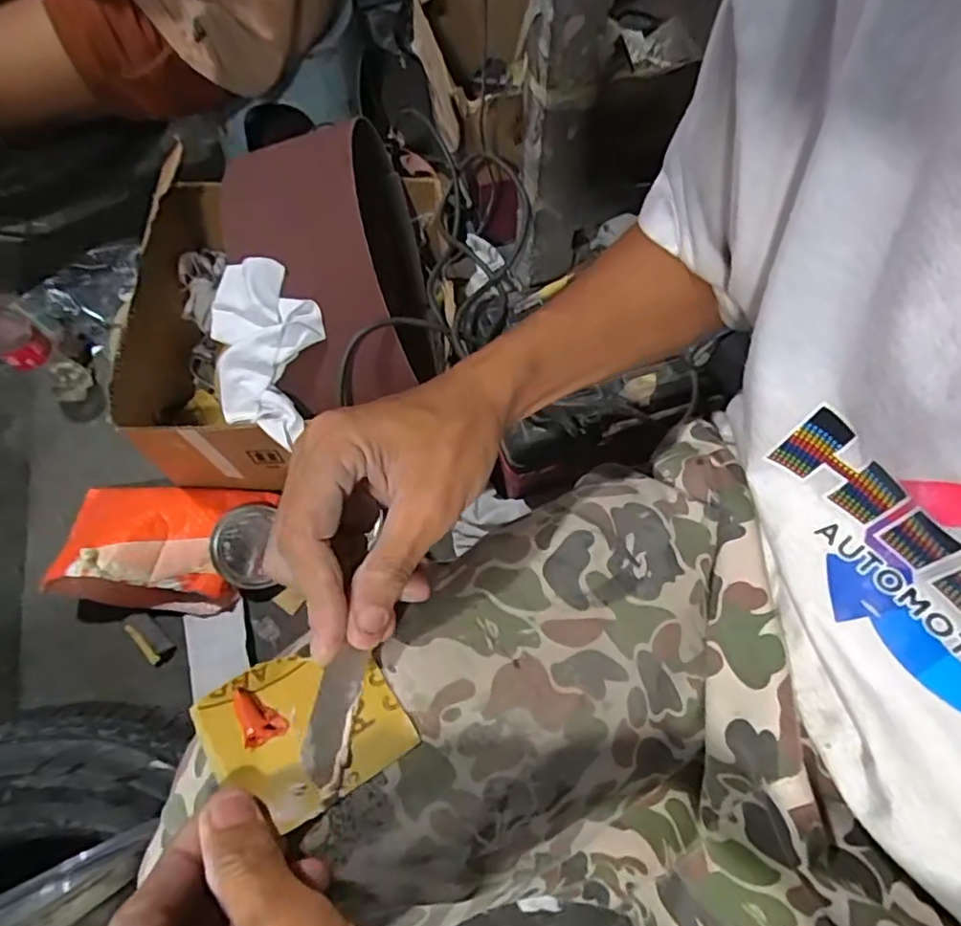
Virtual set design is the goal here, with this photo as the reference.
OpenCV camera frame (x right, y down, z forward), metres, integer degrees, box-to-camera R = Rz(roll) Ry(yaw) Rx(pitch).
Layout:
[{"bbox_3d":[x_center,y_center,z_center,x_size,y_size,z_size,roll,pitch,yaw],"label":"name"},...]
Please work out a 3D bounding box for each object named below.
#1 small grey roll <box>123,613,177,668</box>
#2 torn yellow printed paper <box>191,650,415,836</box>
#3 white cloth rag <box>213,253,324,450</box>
[{"bbox_3d":[-0.362,0.192,0.664,0.066,0.009,0.028,39,69,16],"label":"small grey roll"},{"bbox_3d":[-0.066,0.100,0.232,0.068,0.007,0.056,-23,68,-27],"label":"torn yellow printed paper"},{"bbox_3d":[-0.217,-0.108,0.594,0.125,0.093,0.141,17,65,6],"label":"white cloth rag"}]

